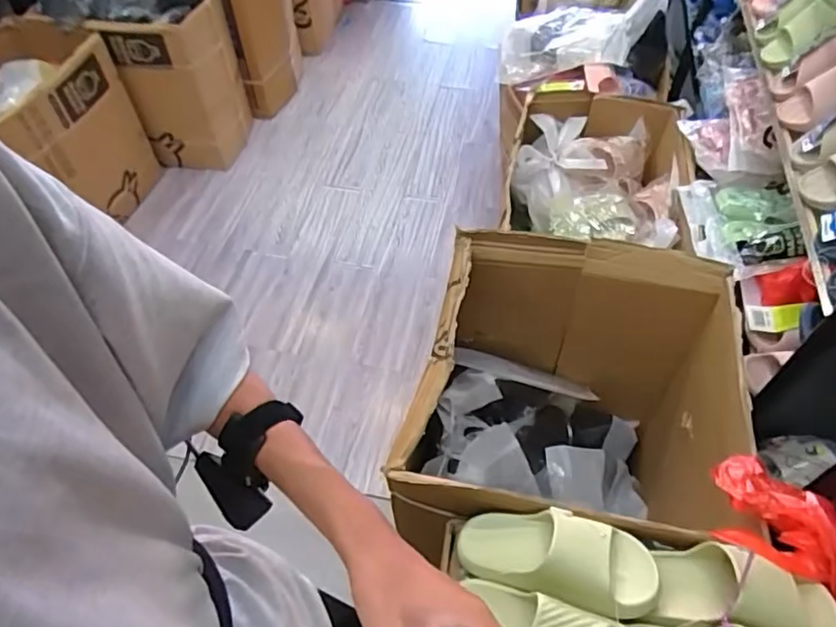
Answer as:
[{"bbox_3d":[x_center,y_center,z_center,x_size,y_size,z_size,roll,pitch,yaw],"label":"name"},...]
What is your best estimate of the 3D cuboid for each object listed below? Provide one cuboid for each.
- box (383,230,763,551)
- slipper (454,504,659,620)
[{"bbox_3d":[0.261,0.228,1.101,0.482,0.587,0.517,10,54,8],"label":"box"},{"bbox_3d":[0.156,0.288,0.695,0.232,0.073,0.103,0,48,33],"label":"slipper"}]

